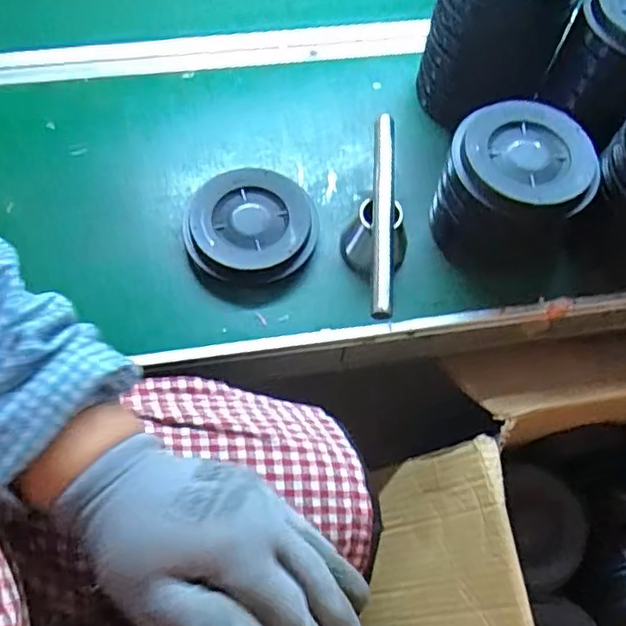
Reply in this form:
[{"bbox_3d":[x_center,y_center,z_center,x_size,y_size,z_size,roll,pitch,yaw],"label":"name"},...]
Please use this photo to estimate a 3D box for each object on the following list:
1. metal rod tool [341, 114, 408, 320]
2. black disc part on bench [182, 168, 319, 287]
[{"bbox_3d":[0.055,-0.077,0.554,0.048,0.073,0.199,6,64,0],"label":"metal rod tool"},{"bbox_3d":[-0.056,-0.078,0.570,0.116,0.029,0.113,1,64,-2],"label":"black disc part on bench"}]

